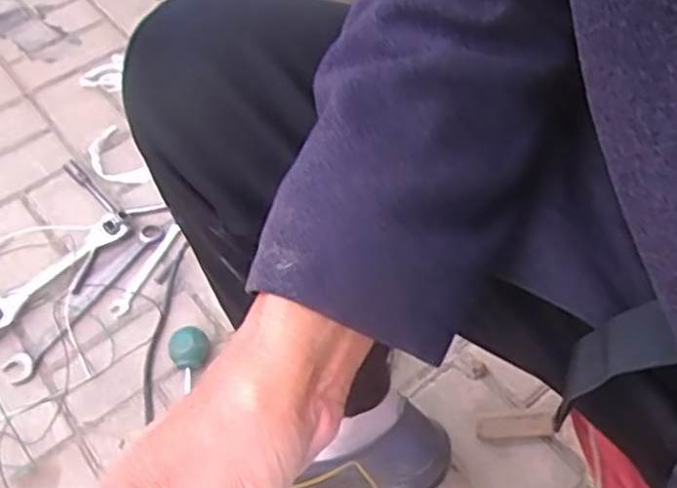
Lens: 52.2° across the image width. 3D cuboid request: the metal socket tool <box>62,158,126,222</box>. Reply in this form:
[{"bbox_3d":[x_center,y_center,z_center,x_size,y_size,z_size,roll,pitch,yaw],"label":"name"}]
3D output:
[{"bbox_3d":[-0.351,-0.078,0.988,0.017,0.016,0.173,-38,60,-22],"label":"metal socket tool"}]

